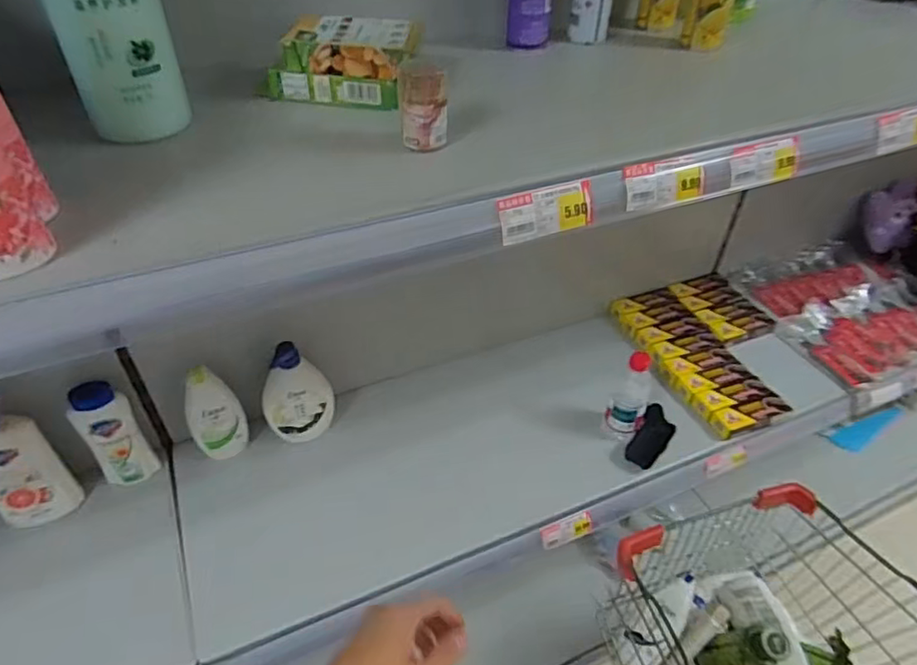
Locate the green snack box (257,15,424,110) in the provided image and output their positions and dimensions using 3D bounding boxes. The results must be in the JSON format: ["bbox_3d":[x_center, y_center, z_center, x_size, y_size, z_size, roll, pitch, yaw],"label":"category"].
[{"bbox_3d":[-0.115,-0.287,0.629,0.151,0.063,0.092,7,42,5],"label":"green snack box"}]

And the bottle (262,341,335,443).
[{"bbox_3d":[-0.260,0.101,0.974,0.107,0.173,0.053,-20,46,-23],"label":"bottle"}]

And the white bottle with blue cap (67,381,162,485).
[{"bbox_3d":[-0.523,0.157,0.910,0.071,0.194,0.037,-10,43,-14],"label":"white bottle with blue cap"}]

